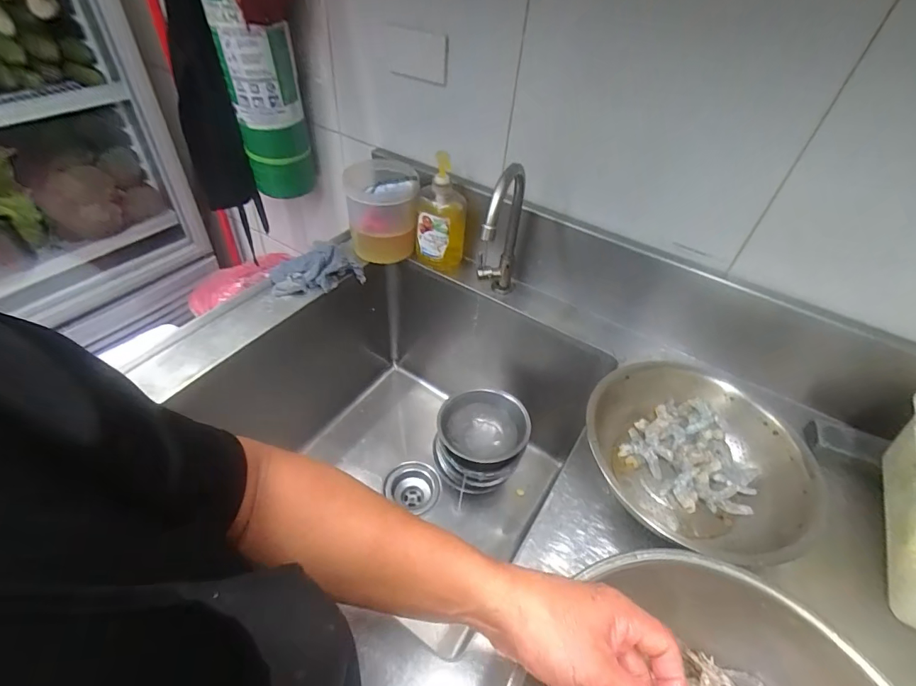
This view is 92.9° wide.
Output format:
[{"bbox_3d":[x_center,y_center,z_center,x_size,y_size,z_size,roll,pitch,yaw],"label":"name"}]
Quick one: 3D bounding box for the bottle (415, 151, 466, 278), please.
[{"bbox_3d":[-0.032,-0.237,0.829,0.073,0.221,0.069,31,50,23],"label":"bottle"}]

